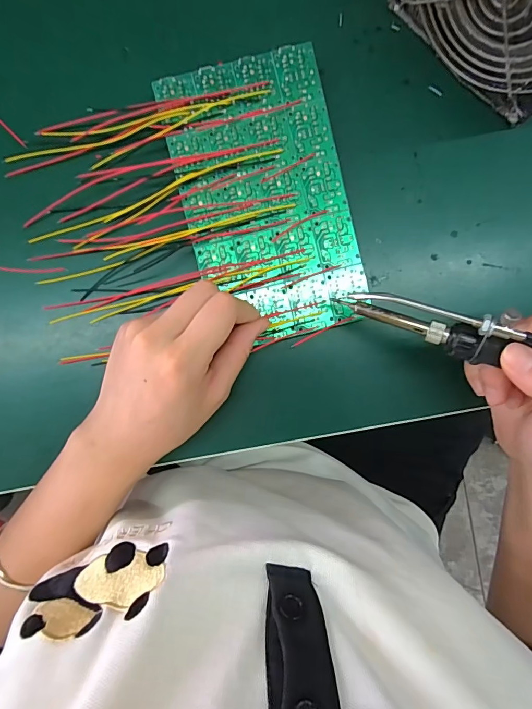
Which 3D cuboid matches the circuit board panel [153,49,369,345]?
[{"bbox_3d":[0.000,-0.097,0.254,0.100,0.004,0.170,-14,94,0],"label":"circuit board panel"}]

